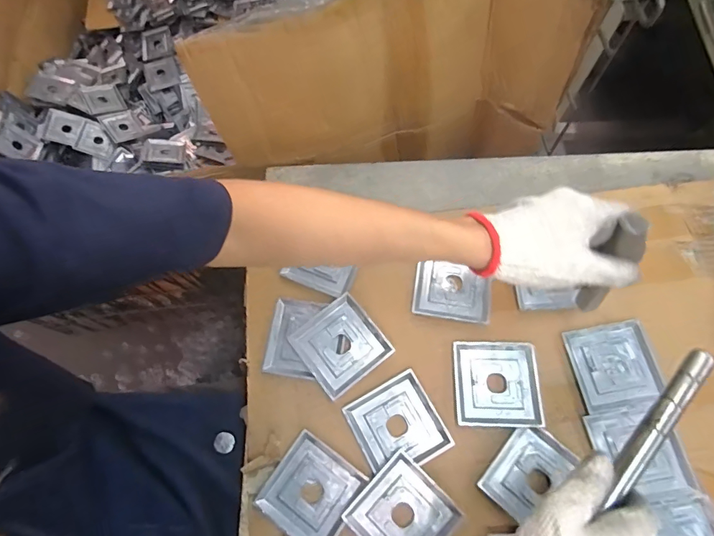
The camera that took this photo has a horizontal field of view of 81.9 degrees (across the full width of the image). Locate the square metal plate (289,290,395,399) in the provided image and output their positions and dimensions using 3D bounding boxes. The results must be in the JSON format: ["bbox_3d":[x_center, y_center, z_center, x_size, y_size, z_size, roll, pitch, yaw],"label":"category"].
[{"bbox_3d":[-0.019,0.090,0.480,0.090,0.010,0.090,-37,73,-10],"label":"square metal plate"}]

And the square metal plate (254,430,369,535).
[{"bbox_3d":[-0.048,0.234,0.432,0.086,0.010,0.087,32,75,13],"label":"square metal plate"}]

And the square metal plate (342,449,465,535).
[{"bbox_3d":[0.048,0.252,0.418,0.090,0.010,0.089,42,78,15],"label":"square metal plate"}]

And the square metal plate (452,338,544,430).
[{"bbox_3d":[0.156,0.128,0.459,0.093,0.011,0.092,0,71,3],"label":"square metal plate"}]

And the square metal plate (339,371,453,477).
[{"bbox_3d":[0.043,0.172,0.447,0.089,0.008,0.089,-29,72,-7],"label":"square metal plate"}]

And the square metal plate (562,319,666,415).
[{"bbox_3d":[0.290,0.109,0.463,0.088,0.005,0.088,-11,70,-1],"label":"square metal plate"}]

